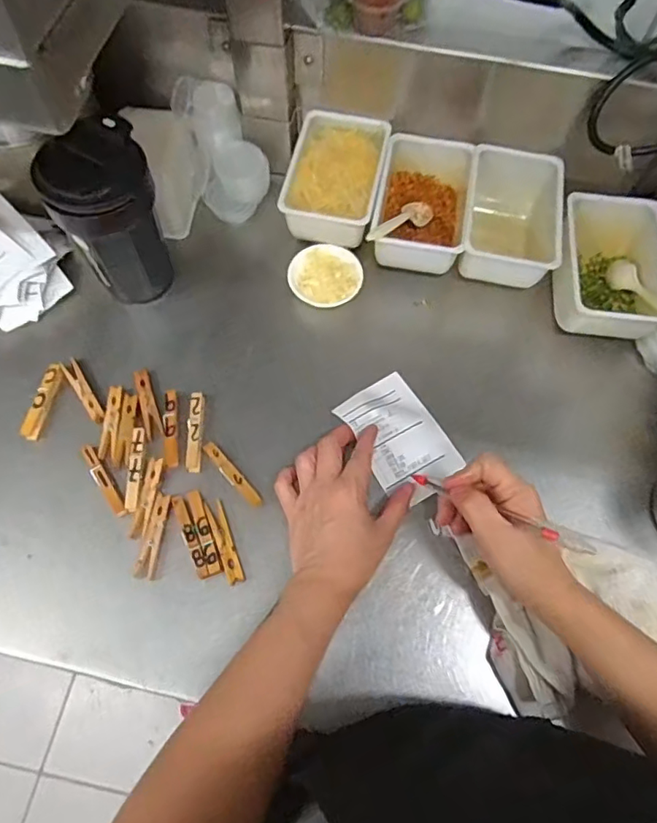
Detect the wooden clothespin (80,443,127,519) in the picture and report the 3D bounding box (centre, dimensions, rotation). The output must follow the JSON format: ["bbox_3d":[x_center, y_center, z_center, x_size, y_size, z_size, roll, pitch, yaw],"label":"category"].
[{"bbox_3d":[-0.196,0.061,0.483,0.012,0.023,0.074,-34,72,-13],"label":"wooden clothespin"}]

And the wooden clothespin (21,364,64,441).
[{"bbox_3d":[-0.263,-0.009,0.512,0.014,0.018,0.071,13,69,5],"label":"wooden clothespin"}]

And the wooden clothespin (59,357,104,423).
[{"bbox_3d":[-0.227,-0.018,0.516,0.014,0.012,0.072,-34,72,-13],"label":"wooden clothespin"}]

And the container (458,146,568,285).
[{"bbox_3d":[0.182,-0.188,0.557,0.094,0.066,0.133,10,68,4],"label":"container"}]

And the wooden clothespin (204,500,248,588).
[{"bbox_3d":[-0.088,0.109,0.465,0.015,0.008,0.070,-20,70,-8],"label":"wooden clothespin"}]

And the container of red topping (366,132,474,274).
[{"bbox_3d":[0.091,-0.202,0.561,0.082,0.069,0.139,11,68,4],"label":"container of red topping"}]

